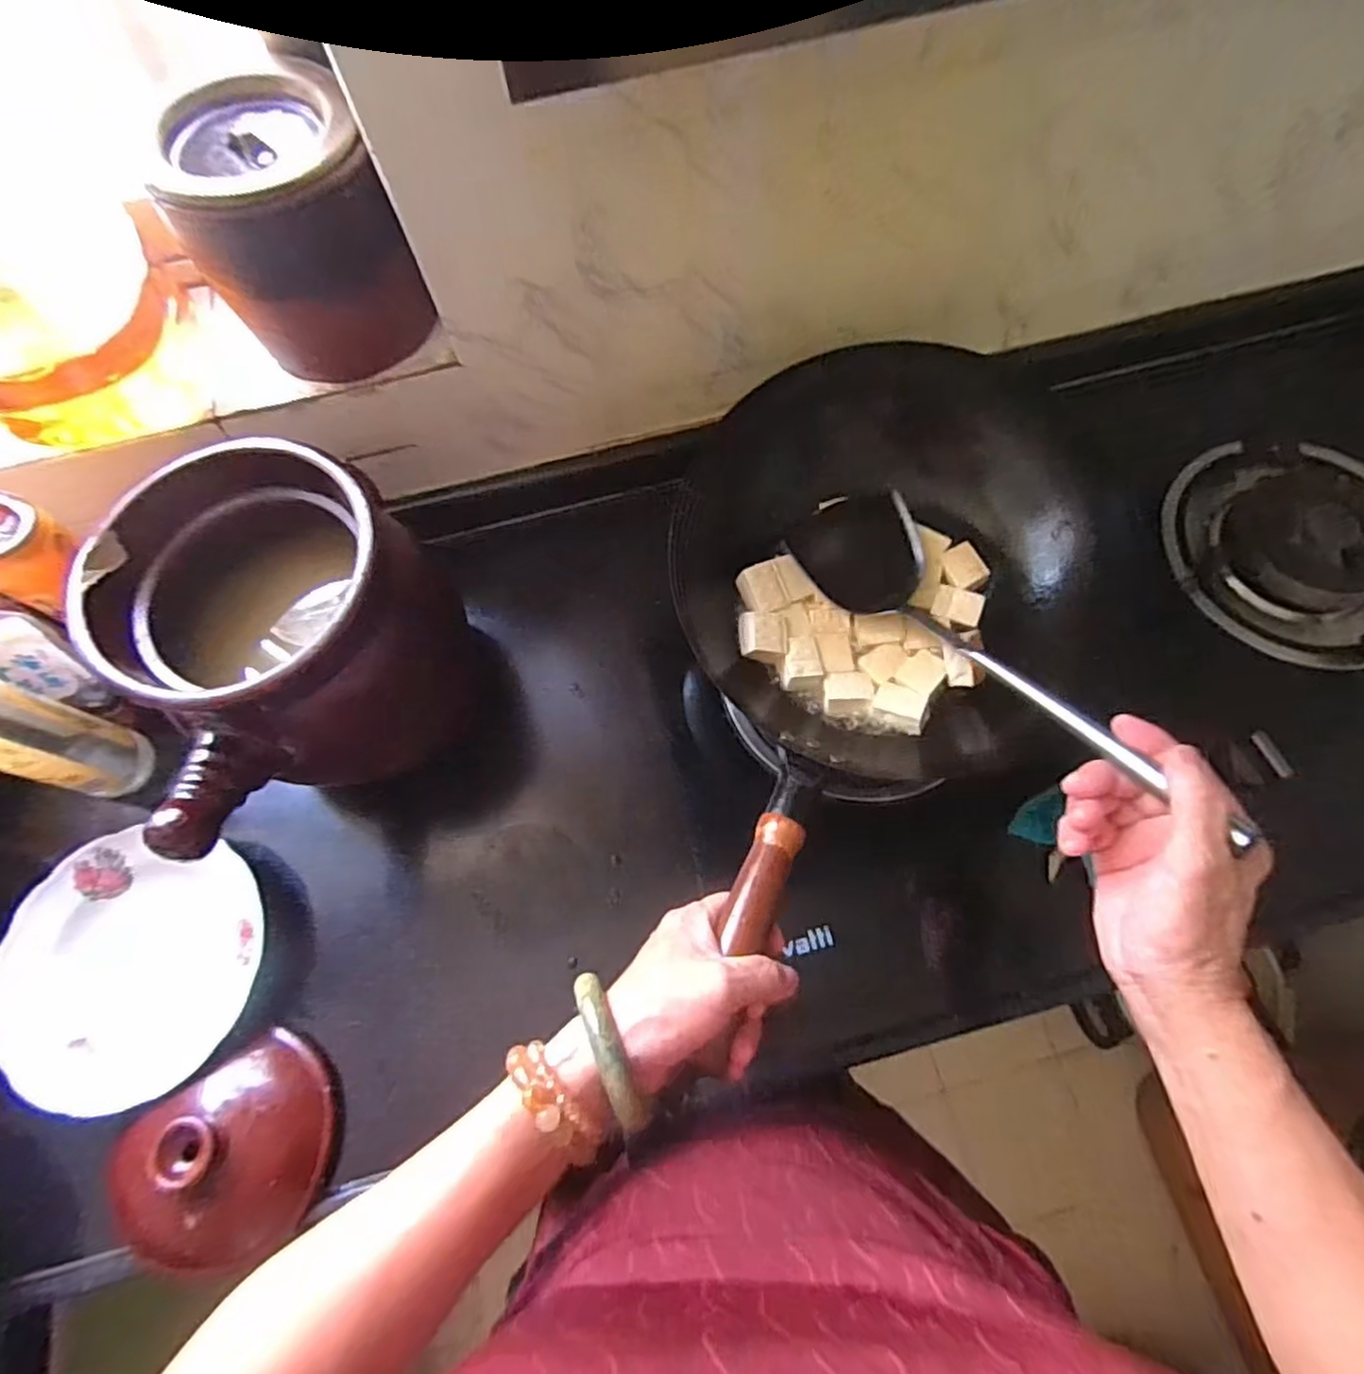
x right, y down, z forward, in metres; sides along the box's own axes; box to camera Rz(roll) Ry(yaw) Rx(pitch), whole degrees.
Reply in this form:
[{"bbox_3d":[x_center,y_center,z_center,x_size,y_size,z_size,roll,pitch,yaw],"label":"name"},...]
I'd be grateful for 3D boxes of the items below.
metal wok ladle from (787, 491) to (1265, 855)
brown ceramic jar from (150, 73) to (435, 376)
[{"bbox_3d":[0.189,-0.029,0.478,0.091,0.061,0.361,-23,42,-6],"label":"metal wok ladle"},{"bbox_3d":[-0.258,-0.310,0.490,0.136,0.139,0.103,-16,70,-4],"label":"brown ceramic jar"}]

